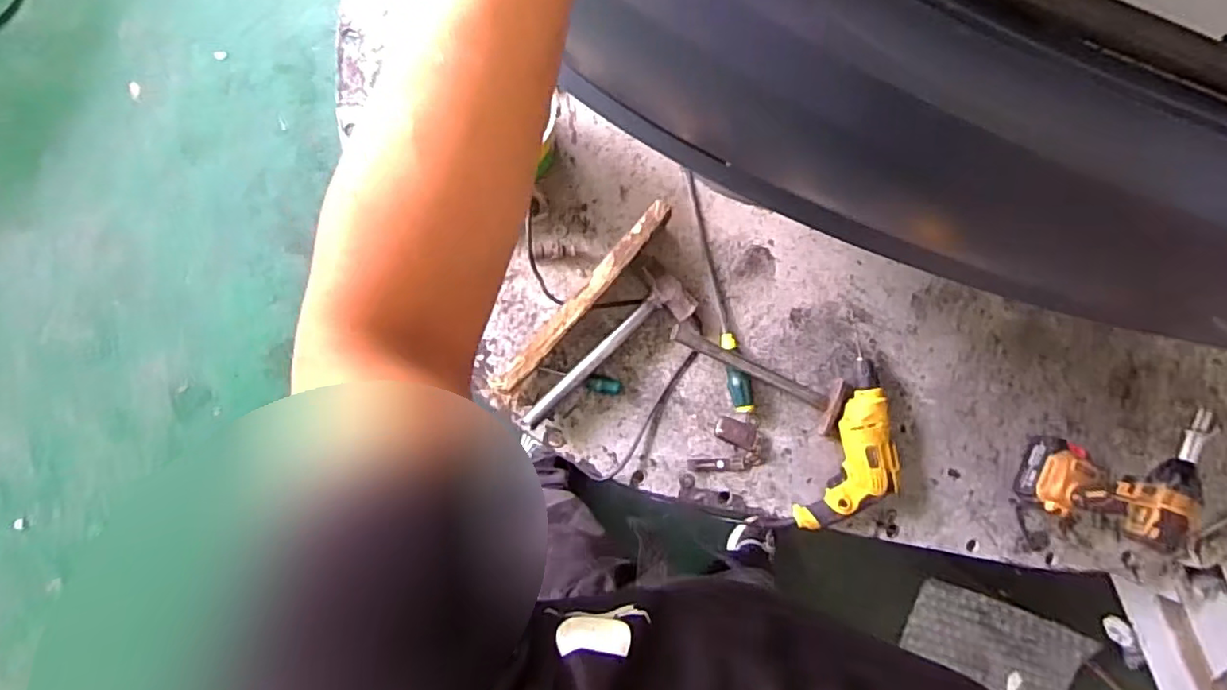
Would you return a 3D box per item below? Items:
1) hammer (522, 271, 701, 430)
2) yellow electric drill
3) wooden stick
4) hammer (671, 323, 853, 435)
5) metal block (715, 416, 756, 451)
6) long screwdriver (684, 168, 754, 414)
[{"bbox_3d":[-0.017,0.006,0.949,0.323,0.035,0.092,-39,93,-5],"label":"hammer"},{"bbox_3d":[0.399,0.177,0.987,0.125,0.062,0.275,23,87,-5],"label":"yellow electric drill"},{"bbox_3d":[-0.045,-0.069,0.912,0.037,0.030,0.368,43,86,-4],"label":"wooden stick"},{"bbox_3d":[0.229,0.052,0.969,0.314,0.063,0.091,21,87,-5],"label":"hammer"},{"bbox_3d":[0.201,0.141,0.984,0.069,0.032,0.040,24,87,-5],"label":"metal block"},{"bbox_3d":[0.162,-0.084,0.980,0.033,0.035,0.400,-15,91,-6],"label":"long screwdriver"}]

